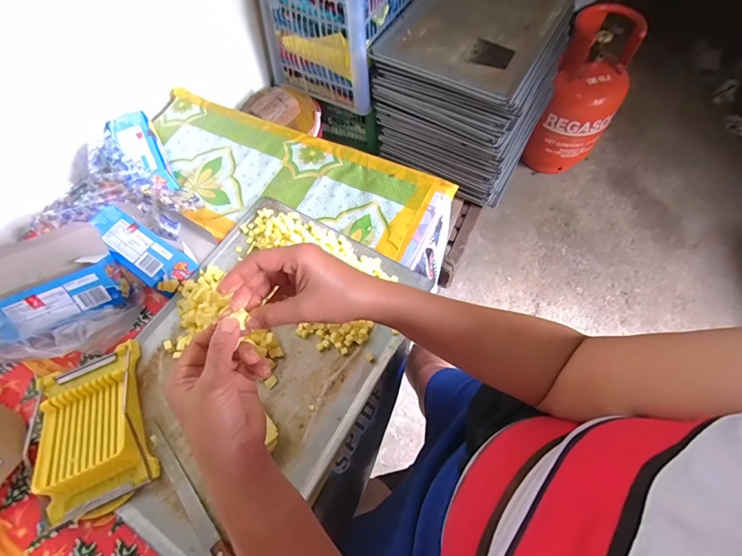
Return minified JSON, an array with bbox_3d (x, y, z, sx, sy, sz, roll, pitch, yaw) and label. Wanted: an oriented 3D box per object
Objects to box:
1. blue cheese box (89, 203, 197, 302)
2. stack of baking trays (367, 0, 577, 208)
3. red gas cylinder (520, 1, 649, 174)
[{"bbox_3d":[-0.358,-0.044,0.569,0.171,0.041,0.064,31,69,17],"label":"blue cheese box"},{"bbox_3d":[0.255,-0.502,0.940,0.376,0.275,0.427,26,67,15],"label":"stack of baking trays"},{"bbox_3d":[0.778,-0.650,1.380,0.254,0.538,0.283,32,69,17],"label":"red gas cylinder"}]

